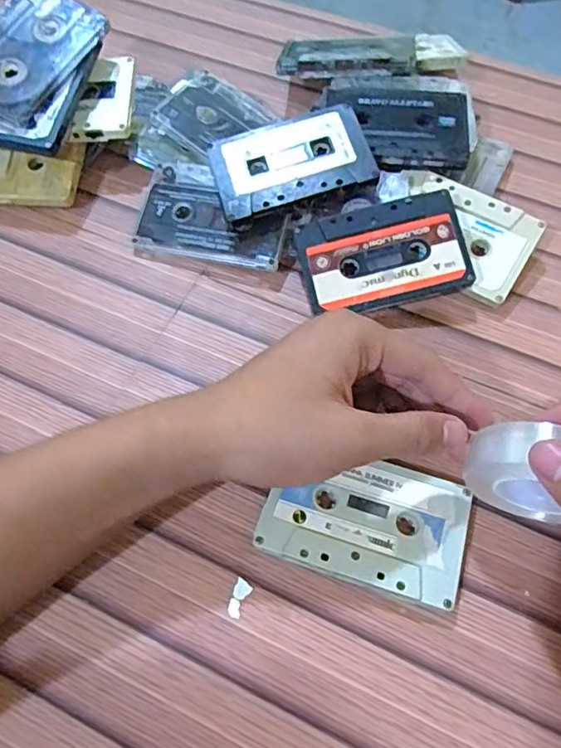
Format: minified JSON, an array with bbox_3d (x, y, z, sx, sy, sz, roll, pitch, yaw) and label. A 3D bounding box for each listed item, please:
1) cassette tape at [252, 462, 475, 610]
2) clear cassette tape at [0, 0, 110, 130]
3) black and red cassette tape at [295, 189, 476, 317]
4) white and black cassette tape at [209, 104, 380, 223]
[{"bbox_3d":[0.044,0.075,0.298,0.099,0.011,0.064,17,62,9],"label":"cassette tape"},{"bbox_3d":[-0.167,-0.214,0.382,0.065,0.008,0.098,30,76,-2],"label":"clear cassette tape"},{"bbox_3d":[0.064,-0.075,0.360,0.100,0.007,0.063,-12,80,4],"label":"black and red cassette tape"},{"bbox_3d":[0.007,-0.138,0.374,0.098,0.007,0.065,-17,71,2],"label":"white and black cassette tape"}]

